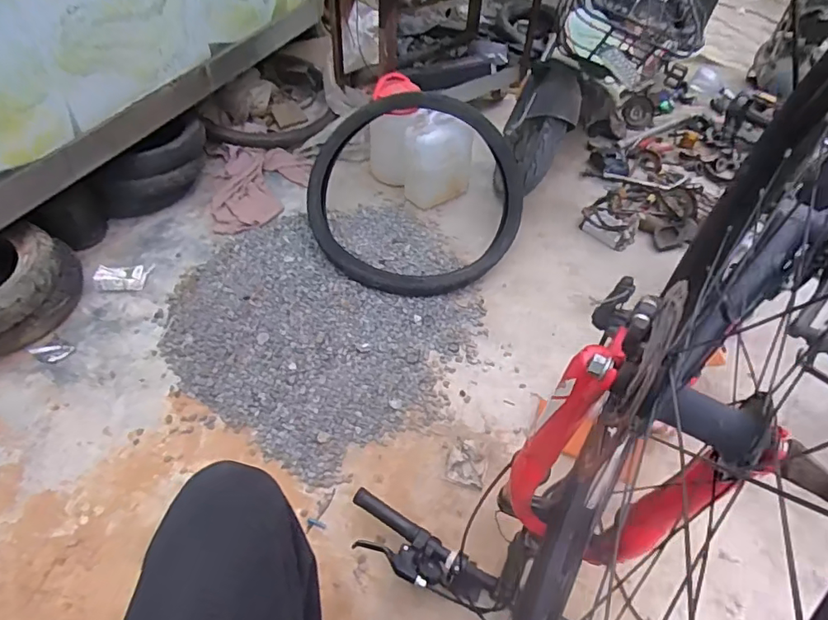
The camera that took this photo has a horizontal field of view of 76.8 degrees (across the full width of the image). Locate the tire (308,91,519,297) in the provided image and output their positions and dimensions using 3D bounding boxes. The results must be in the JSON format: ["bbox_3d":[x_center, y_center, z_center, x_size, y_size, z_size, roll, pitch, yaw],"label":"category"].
[{"bbox_3d":[0.001,-0.313,1.424,0.579,0.085,0.552,0,84,-1],"label":"tire"}]

